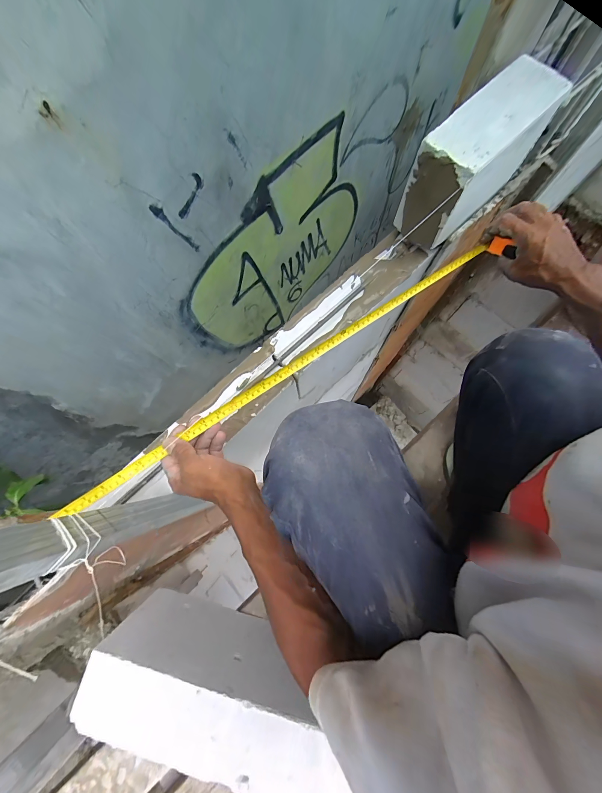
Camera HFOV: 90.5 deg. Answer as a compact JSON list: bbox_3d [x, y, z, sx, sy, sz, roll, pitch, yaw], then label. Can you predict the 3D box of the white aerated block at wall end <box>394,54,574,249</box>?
[{"bbox_3d":[0.302,-0.407,0.519,0.254,0.166,0.092,-40,79,-9],"label":"white aerated block at wall end"}]

